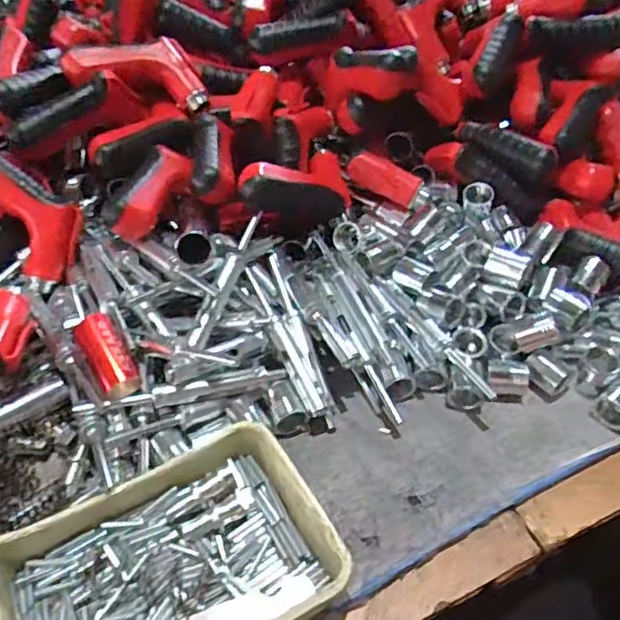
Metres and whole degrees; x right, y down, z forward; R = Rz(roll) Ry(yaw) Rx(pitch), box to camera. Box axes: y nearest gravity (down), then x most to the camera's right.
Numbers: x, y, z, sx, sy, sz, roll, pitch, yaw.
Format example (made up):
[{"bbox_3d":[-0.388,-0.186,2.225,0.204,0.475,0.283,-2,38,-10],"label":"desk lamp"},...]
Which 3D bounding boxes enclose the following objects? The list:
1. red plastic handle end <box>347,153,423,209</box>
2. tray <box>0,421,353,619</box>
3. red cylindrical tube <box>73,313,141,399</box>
[{"bbox_3d":[0.073,-0.130,0.581,0.071,0.027,0.020,27,50,4],"label":"red plastic handle end"},{"bbox_3d":[-0.091,0.161,0.365,0.199,0.040,0.141,-22,51,-21],"label":"tray"},{"bbox_3d":[-0.153,0.036,0.449,0.031,0.028,0.065,-26,78,-25],"label":"red cylindrical tube"}]

